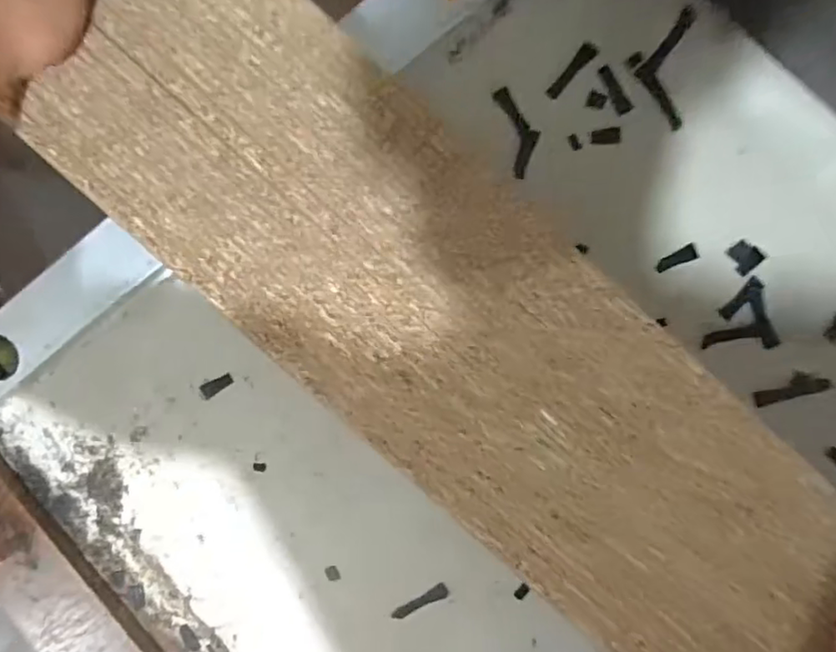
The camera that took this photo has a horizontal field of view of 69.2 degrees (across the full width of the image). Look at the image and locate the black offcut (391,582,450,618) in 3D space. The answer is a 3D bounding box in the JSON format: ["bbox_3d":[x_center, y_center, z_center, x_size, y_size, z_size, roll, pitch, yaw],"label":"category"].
[{"bbox_3d":[0.002,0.214,0.466,0.047,0.004,0.012,-33,94,6],"label":"black offcut"}]

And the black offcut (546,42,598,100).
[{"bbox_3d":[0.104,-0.173,0.410,0.011,0.004,0.043,41,97,-2],"label":"black offcut"}]

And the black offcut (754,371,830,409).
[{"bbox_3d":[0.268,0.044,0.436,0.048,0.004,0.019,-22,95,19],"label":"black offcut"}]

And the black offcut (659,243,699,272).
[{"bbox_3d":[0.184,-0.048,0.431,0.029,0.004,0.011,-28,95,5],"label":"black offcut"}]

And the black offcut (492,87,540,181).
[{"bbox_3d":[0.071,-0.135,0.419,0.023,0.004,0.061,-16,96,4],"label":"black offcut"}]

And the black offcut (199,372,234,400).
[{"bbox_3d":[-0.152,0.045,0.456,0.027,0.004,0.011,-28,95,6],"label":"black offcut"}]

